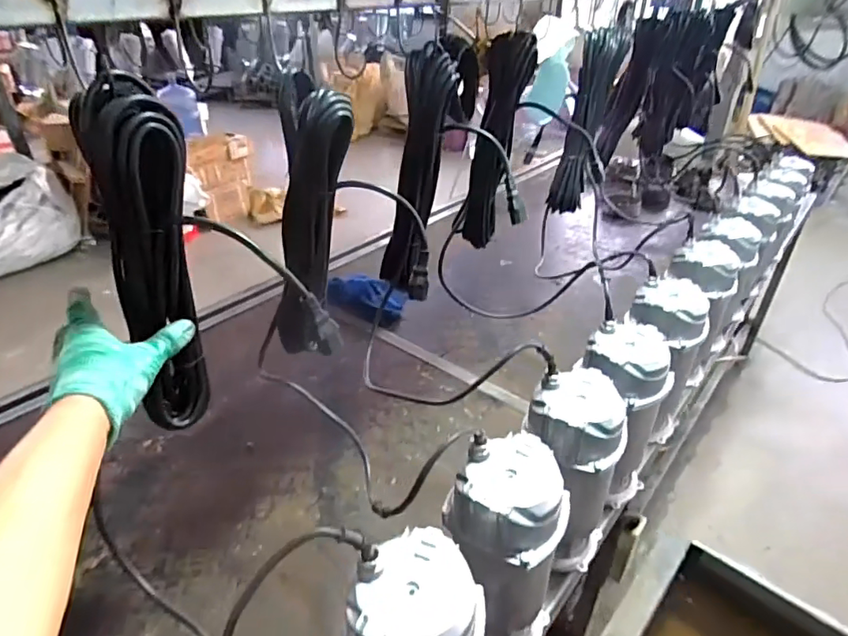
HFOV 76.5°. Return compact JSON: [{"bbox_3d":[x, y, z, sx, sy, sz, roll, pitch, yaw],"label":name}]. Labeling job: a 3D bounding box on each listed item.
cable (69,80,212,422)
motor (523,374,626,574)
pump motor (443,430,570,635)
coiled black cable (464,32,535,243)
[{"bbox_3d":[-0.259,-0.033,0.515,0.075,0.360,0.042,-25,48,-38],"label":"cable"},{"bbox_3d":[0.211,0.234,0.774,0.129,0.300,0.114,-12,35,-17],"label":"motor"},{"bbox_3d":[0.103,0.299,0.673,0.122,0.304,0.116,0,33,0],"label":"pump motor"},{"bbox_3d":[0.121,-0.279,0.896,0.099,0.333,0.049,2,33,2],"label":"coiled black cable"}]

